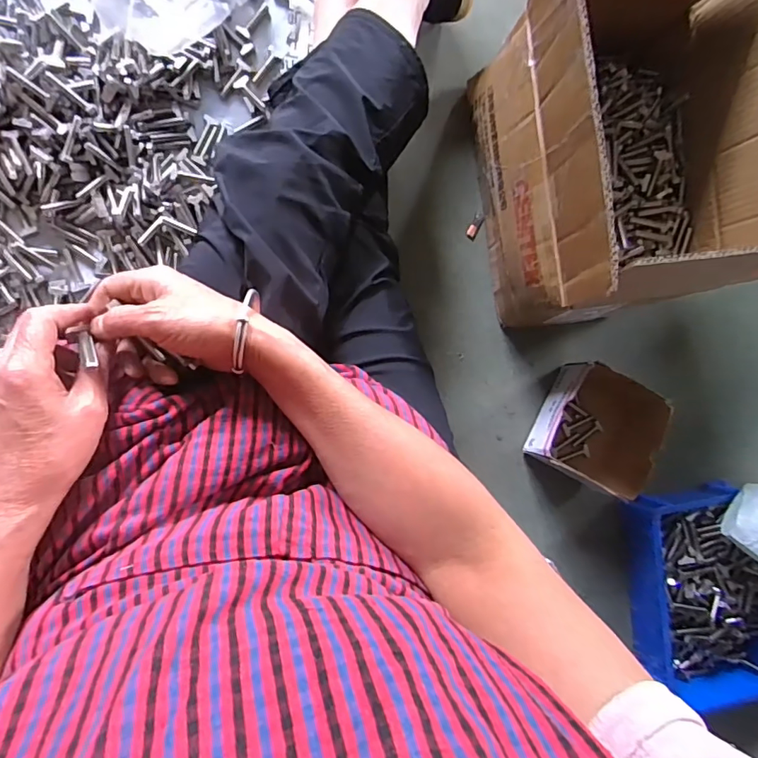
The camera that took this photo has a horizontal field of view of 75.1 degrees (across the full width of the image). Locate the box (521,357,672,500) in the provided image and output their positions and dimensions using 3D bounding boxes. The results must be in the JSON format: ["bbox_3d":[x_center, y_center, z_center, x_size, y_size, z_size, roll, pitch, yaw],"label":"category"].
[{"bbox_3d":[0.304,0.068,0.685,0.141,0.092,0.146,29,87,-10],"label":"box"}]

